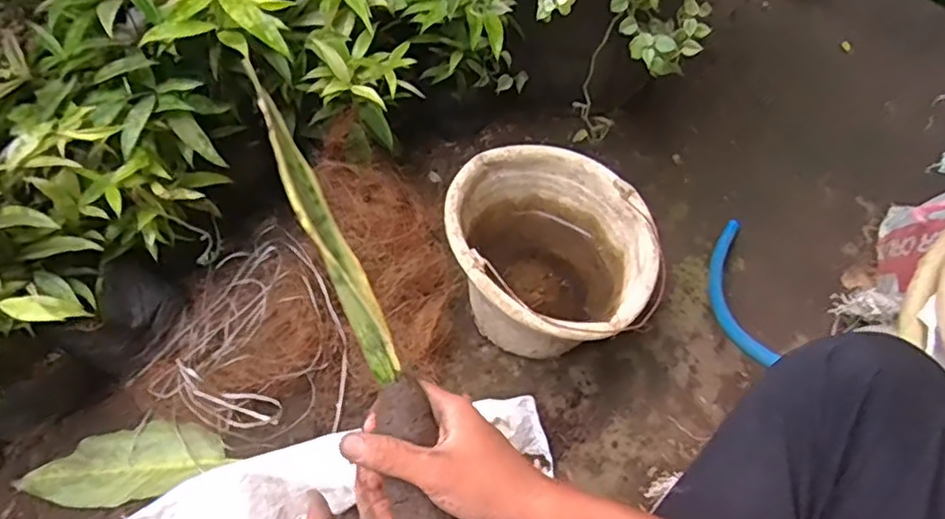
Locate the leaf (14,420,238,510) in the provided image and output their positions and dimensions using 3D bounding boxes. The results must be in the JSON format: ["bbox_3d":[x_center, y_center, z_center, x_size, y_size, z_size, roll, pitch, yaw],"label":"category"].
[{"bbox_3d":[-0.380,0.228,0.717,0.203,0.033,0.092,-10,54,-6],"label":"leaf"}]

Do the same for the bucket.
[{"bbox_3d":[0.087,0.016,0.772,0.214,0.190,0.254,-8,53,-5],"label":"bucket"}]

